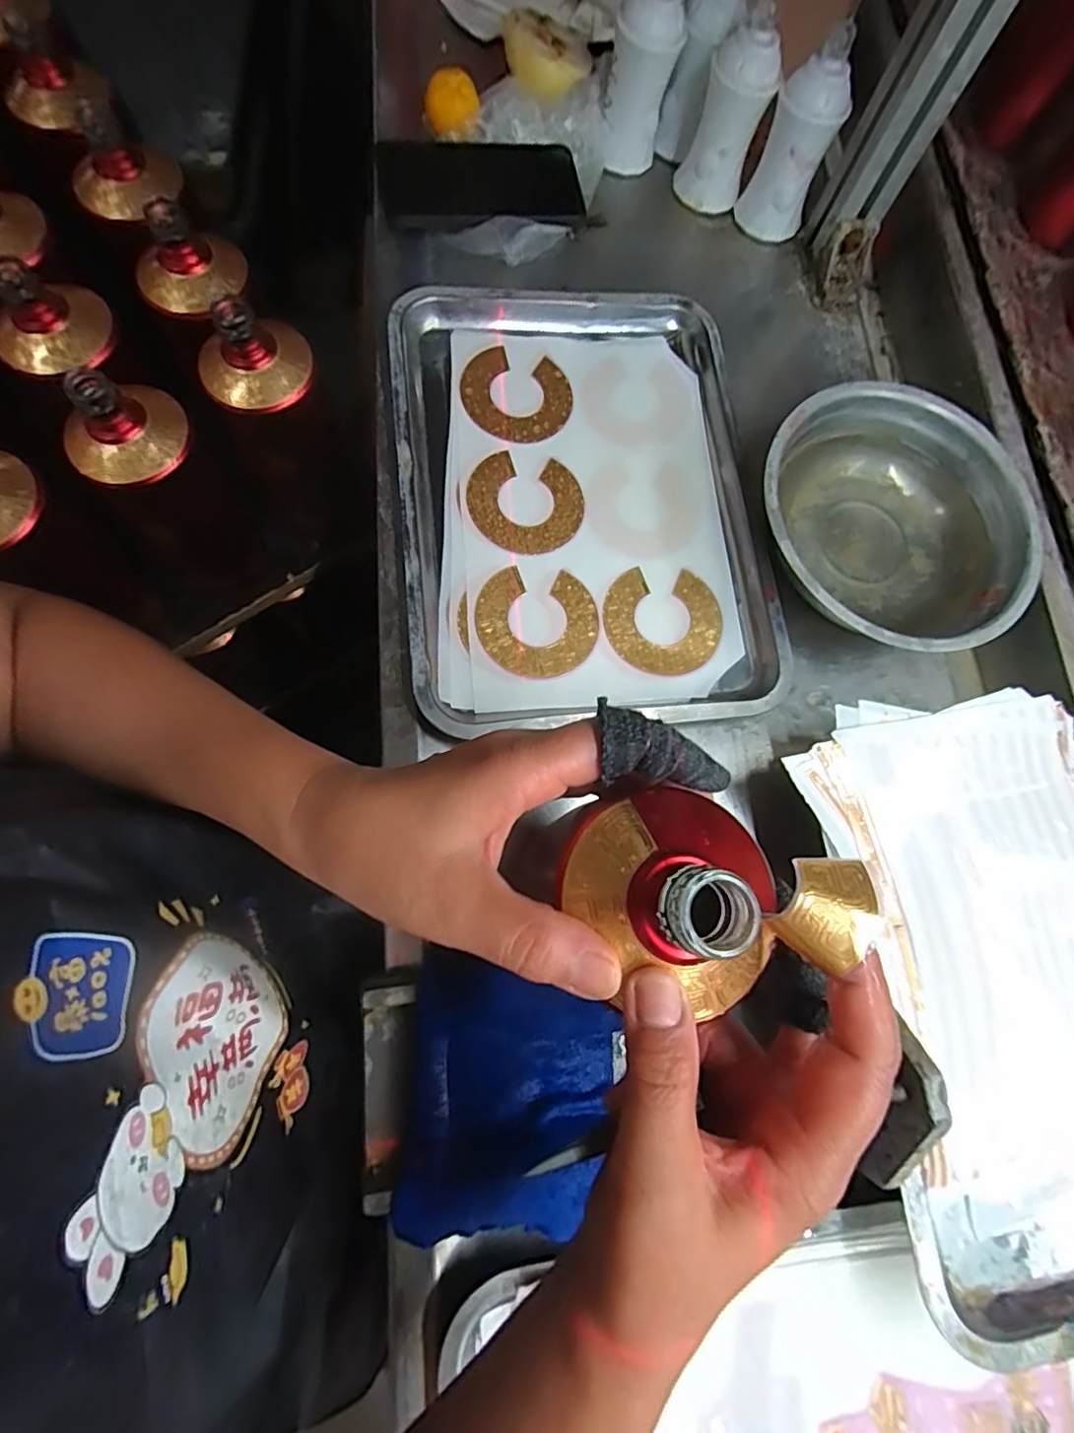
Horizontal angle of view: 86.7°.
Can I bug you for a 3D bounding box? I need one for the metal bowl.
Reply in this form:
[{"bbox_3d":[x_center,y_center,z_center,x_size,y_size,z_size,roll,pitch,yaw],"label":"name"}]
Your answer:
[{"bbox_3d":[0.252,-0.139,0.403,0.190,0.049,0.195,0,78,-1],"label":"metal bowl"}]

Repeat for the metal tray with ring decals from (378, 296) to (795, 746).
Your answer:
[{"bbox_3d":[0.034,-0.163,0.411,0.252,0.047,0.337,-5,78,-2],"label":"metal tray with ring decals"}]

